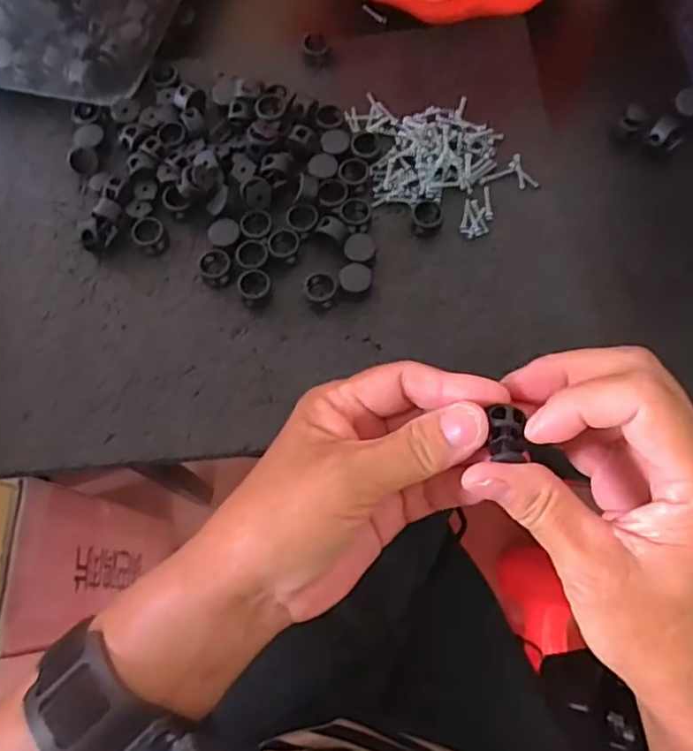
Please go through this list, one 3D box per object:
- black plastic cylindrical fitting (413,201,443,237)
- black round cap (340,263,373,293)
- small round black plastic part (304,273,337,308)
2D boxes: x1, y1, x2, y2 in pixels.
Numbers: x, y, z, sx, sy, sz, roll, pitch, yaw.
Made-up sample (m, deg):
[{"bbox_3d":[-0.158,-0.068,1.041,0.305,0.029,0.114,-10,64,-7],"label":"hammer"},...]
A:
[{"bbox_3d":[0.043,-0.084,0.329,0.016,0.007,0.017,-1,71,3],"label":"black plastic cylindrical fitting"},{"bbox_3d":[0.005,-0.049,0.316,0.016,0.010,0.016,-1,71,3],"label":"black round cap"},{"bbox_3d":[-0.013,-0.044,0.316,0.016,0.009,0.014,31,75,13],"label":"small round black plastic part"}]

